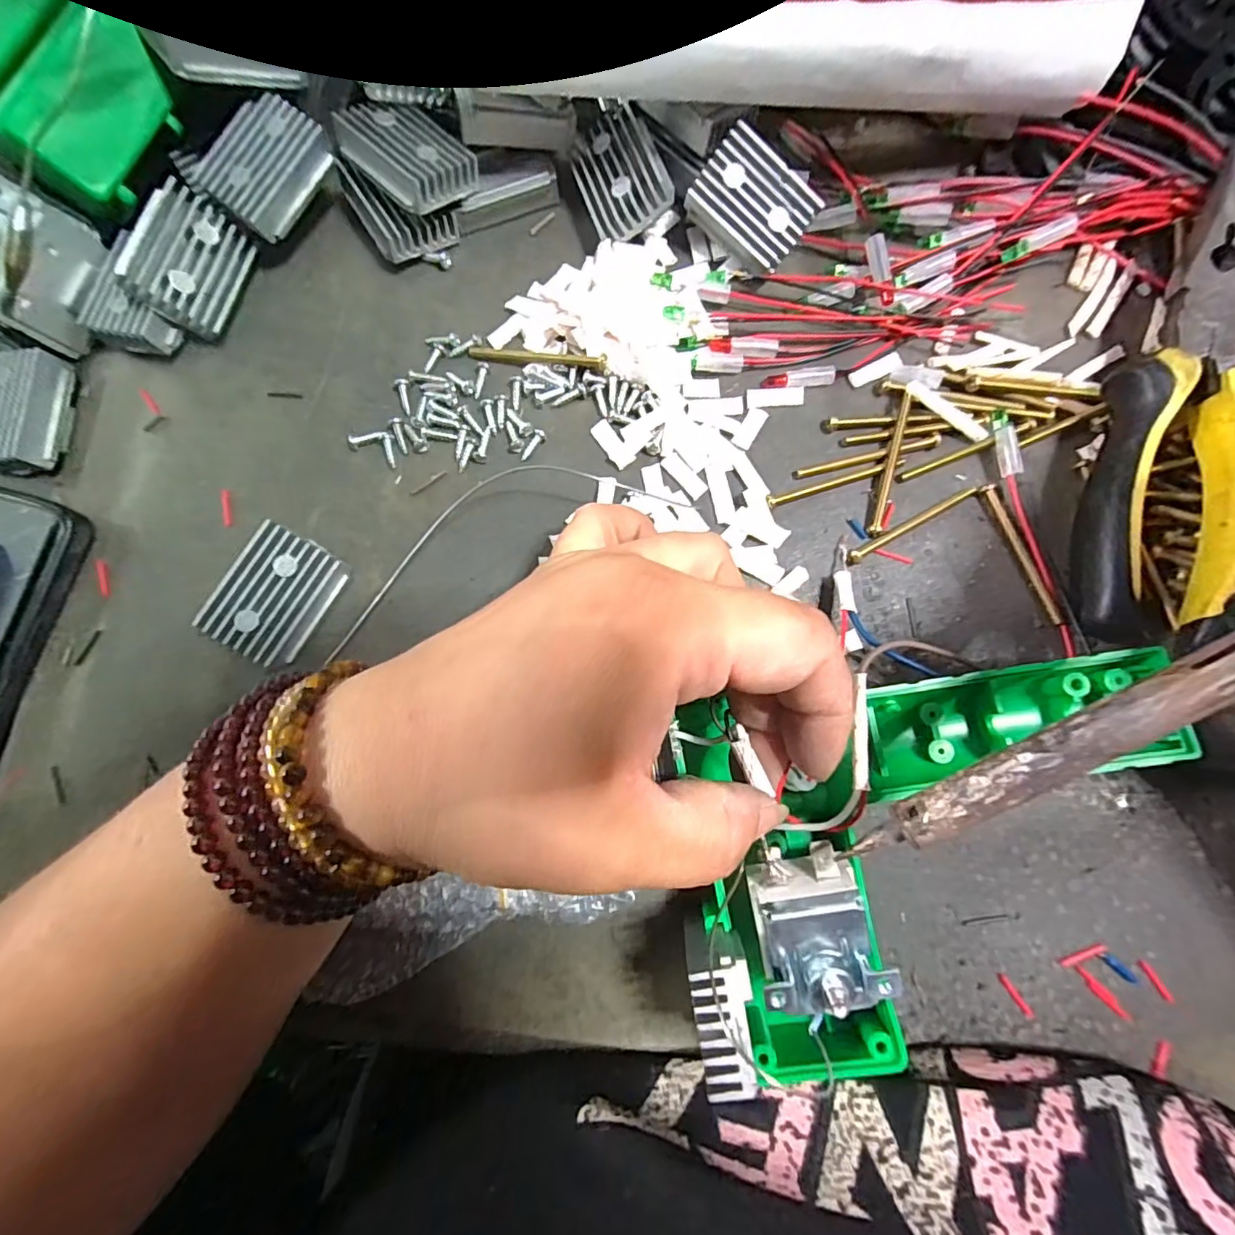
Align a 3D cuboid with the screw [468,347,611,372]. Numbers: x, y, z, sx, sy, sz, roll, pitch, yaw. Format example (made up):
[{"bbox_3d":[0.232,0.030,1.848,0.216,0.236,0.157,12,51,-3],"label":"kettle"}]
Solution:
[{"bbox_3d":[-0.032,-0.104,0.211,0.057,0.006,0.006,8,82,2],"label":"screw"}]

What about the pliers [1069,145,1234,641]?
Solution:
[{"bbox_3d":[0.200,-0.080,0.187,0.043,0.025,0.179,13,82,3],"label":"pliers"}]

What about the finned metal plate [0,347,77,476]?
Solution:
[{"bbox_3d":[-0.237,-0.082,0.208,0.031,0.013,0.047,2,81,1],"label":"finned metal plate"}]

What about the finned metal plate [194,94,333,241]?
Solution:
[{"bbox_3d":[-0.135,-0.175,0.205,0.033,0.006,0.046,32,89,-15],"label":"finned metal plate"}]

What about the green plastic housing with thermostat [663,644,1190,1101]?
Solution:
[{"bbox_3d":[0.092,0.072,0.155,0.146,0.039,0.109,-6,83,2],"label":"green plastic housing with thermostat"}]

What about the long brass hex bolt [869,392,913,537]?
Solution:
[{"bbox_3d":[0.105,-0.059,0.203,0.006,0.005,0.057,15,82,3],"label":"long brass hex bolt"}]

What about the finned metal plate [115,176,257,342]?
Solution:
[{"bbox_3d":[-0.166,-0.138,0.206,0.006,0.033,0.049,5,76,39],"label":"finned metal plate"}]

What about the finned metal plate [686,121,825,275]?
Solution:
[{"bbox_3d":[0.053,-0.161,0.207,0.044,0.008,0.034,33,107,-8],"label":"finned metal plate"}]

